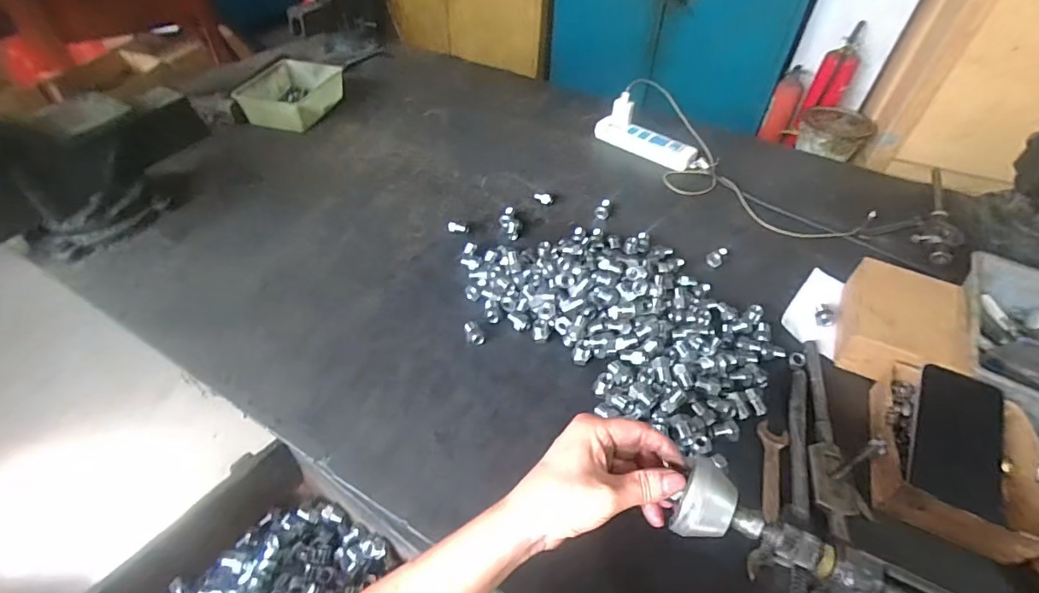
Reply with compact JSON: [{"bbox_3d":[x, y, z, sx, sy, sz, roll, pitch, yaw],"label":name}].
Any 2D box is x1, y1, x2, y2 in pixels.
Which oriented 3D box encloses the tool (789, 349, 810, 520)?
[{"bbox_3d":[0.317,0.145,0.542,0.018,0.013,0.222,18,48,14],"label":"tool"}]

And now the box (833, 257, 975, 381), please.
[{"bbox_3d":[0.491,0.032,0.617,0.117,0.066,0.188,25,51,20],"label":"box"}]

